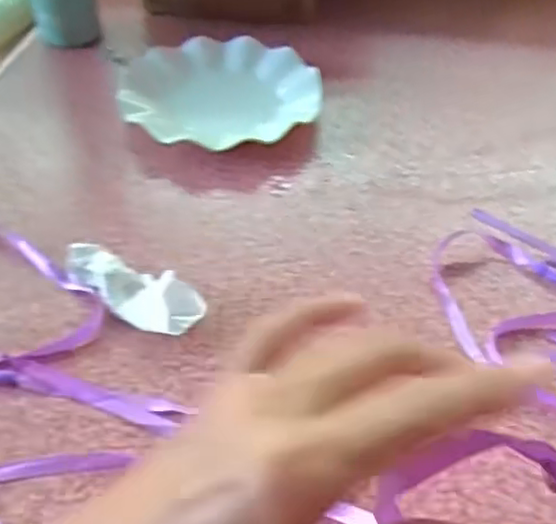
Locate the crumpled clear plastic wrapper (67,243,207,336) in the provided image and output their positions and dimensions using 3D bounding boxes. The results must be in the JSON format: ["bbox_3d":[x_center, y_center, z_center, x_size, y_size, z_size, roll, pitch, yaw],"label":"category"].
[{"bbox_3d":[-0.100,0.018,0.461,0.109,0.024,0.041,26,50,23],"label":"crumpled clear plastic wrapper"}]

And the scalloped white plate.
[{"bbox_3d":[-0.052,-0.156,0.629,0.180,0.034,0.164,1,45,-1],"label":"scalloped white plate"}]

